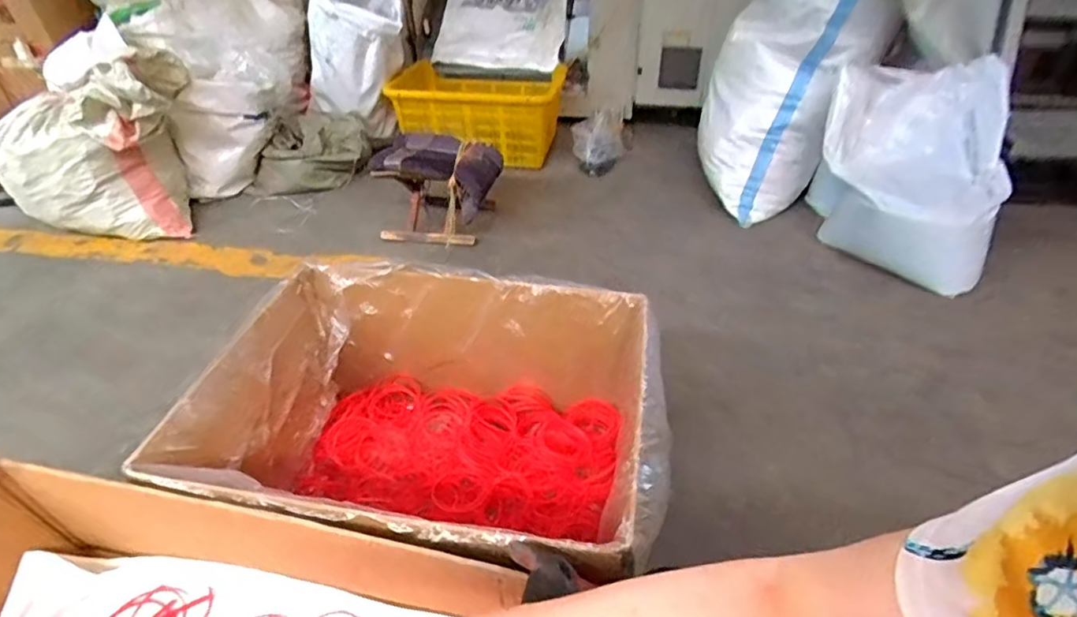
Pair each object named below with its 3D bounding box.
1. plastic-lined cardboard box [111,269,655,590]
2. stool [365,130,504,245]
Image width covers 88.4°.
[{"bbox_3d":[-0.139,0.197,0.851,0.614,0.300,0.447,7,39,10],"label":"plastic-lined cardboard box"},{"bbox_3d":[-0.288,-0.368,1.694,0.320,0.266,0.325,9,40,12],"label":"stool"}]

